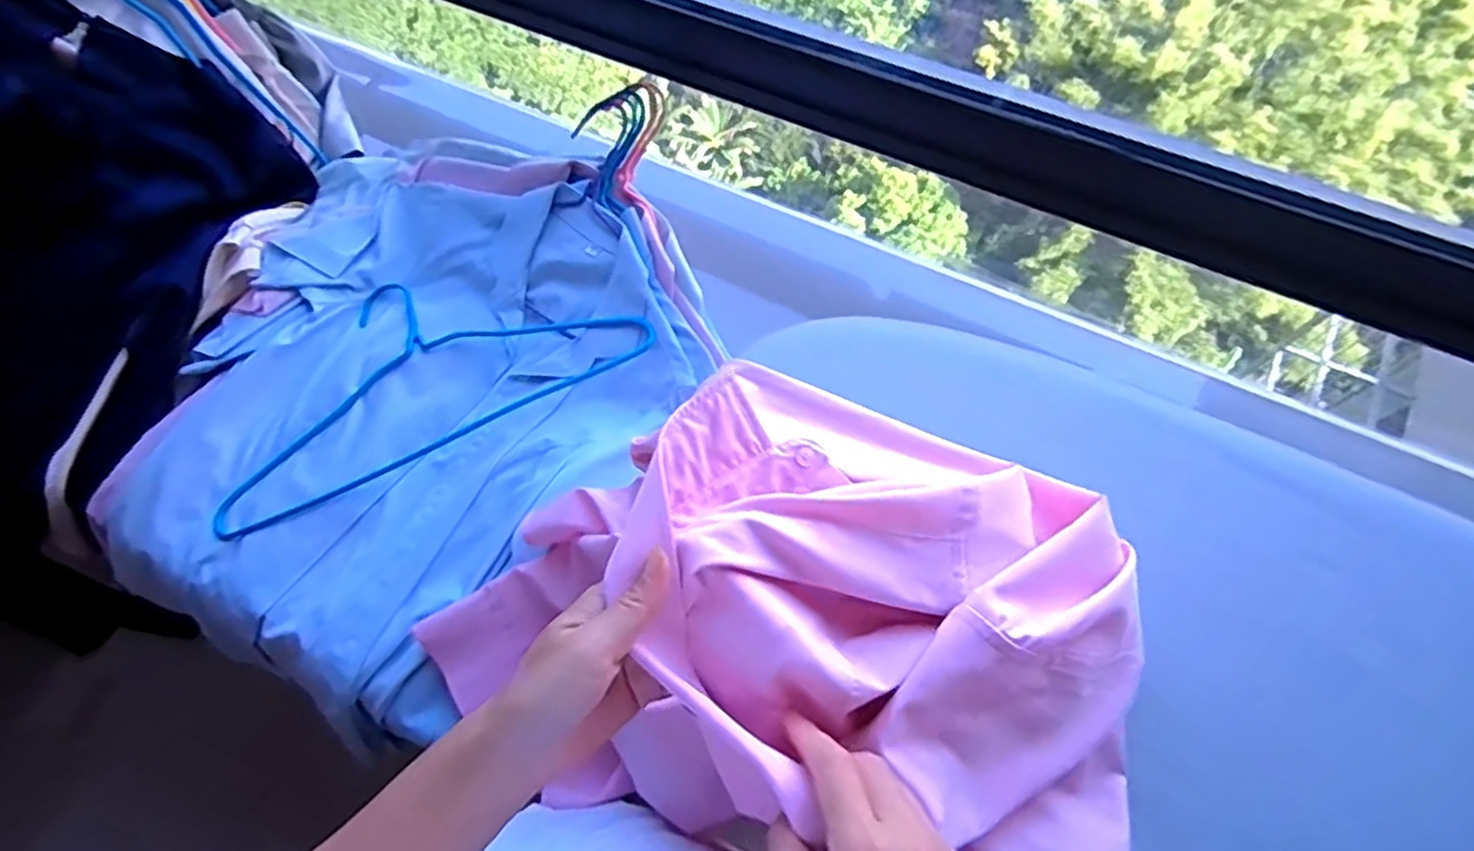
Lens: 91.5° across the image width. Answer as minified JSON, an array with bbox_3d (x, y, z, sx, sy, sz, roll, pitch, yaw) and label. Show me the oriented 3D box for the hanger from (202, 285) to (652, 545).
[{"bbox_3d":[-0.309,-0.064,0.699,0.429,0.017,0.203,-26,67,-4],"label":"hanger"}]

